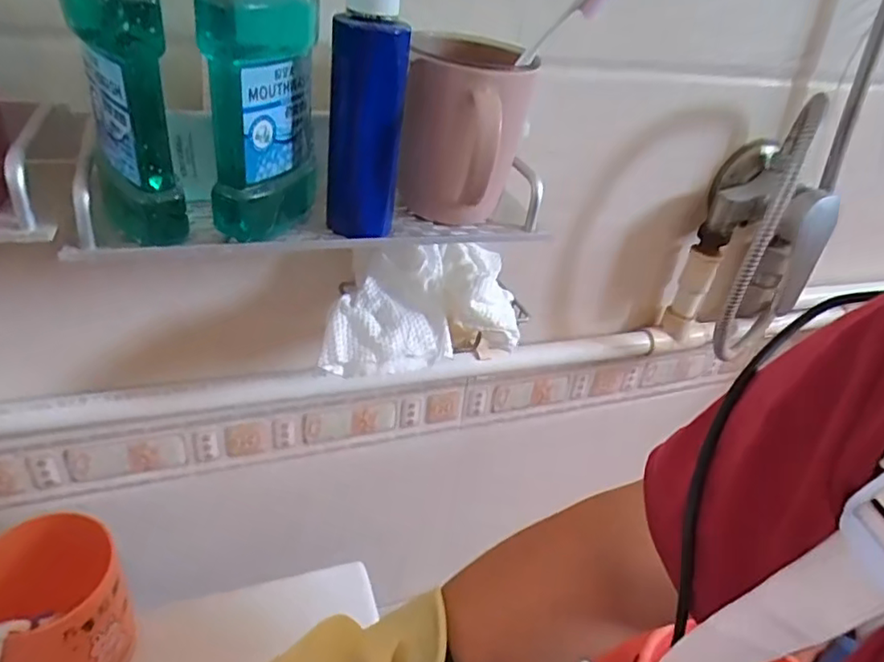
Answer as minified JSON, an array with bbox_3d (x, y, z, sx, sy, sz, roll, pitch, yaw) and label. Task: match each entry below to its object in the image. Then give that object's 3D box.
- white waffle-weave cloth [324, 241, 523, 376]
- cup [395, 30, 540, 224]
[{"bbox_3d":[-0.017,-0.024,0.451,0.149,0.064,0.082,-5,34,-18],"label":"white waffle-weave cloth"},{"bbox_3d":[0.017,-0.132,0.405,0.077,0.117,0.124,9,32,3],"label":"cup"}]

